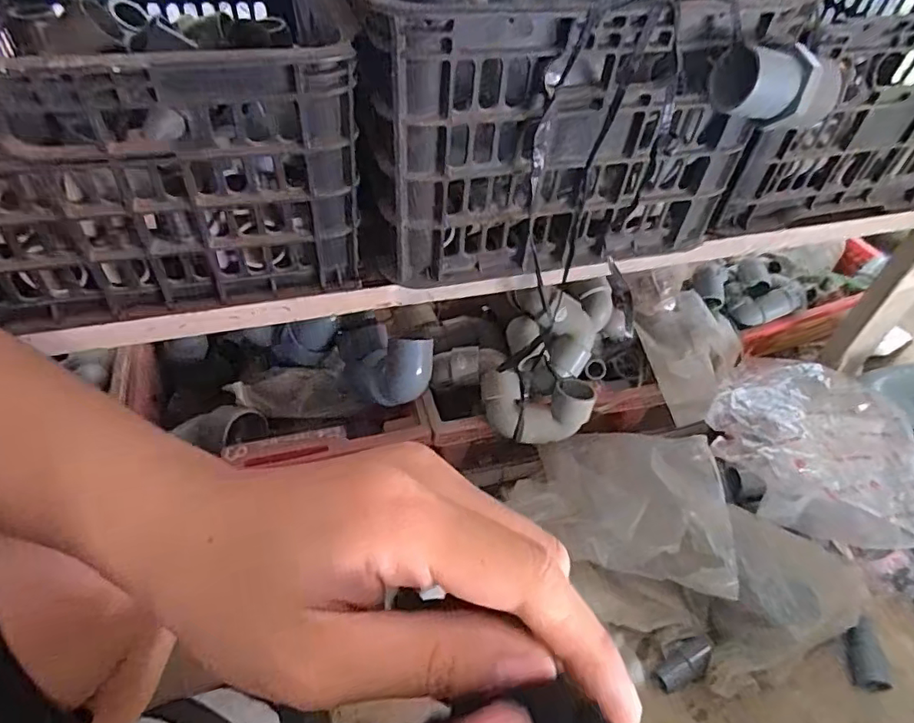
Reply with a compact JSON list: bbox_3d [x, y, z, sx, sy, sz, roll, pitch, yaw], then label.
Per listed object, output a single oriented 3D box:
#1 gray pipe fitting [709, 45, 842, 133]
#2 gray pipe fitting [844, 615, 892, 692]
[{"bbox_3d":[0.210,-0.184,0.378,0.066,0.046,0.045,2,43,-6],"label":"gray pipe fitting"},{"bbox_3d":[0.462,0.330,0.638,0.030,0.029,0.073,9,59,2],"label":"gray pipe fitting"}]

